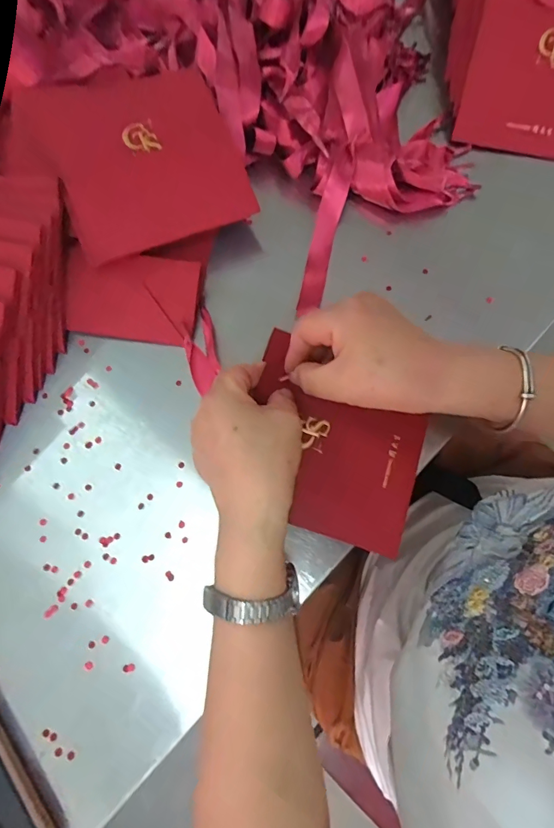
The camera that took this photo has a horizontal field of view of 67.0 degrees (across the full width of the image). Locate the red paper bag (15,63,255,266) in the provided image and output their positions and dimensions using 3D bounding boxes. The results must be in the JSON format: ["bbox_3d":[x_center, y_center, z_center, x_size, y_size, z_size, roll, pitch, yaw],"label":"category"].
[{"bbox_3d":[-0.113,-0.220,0.352,0.149,0.015,0.167,-24,86,-10],"label":"red paper bag"}]

